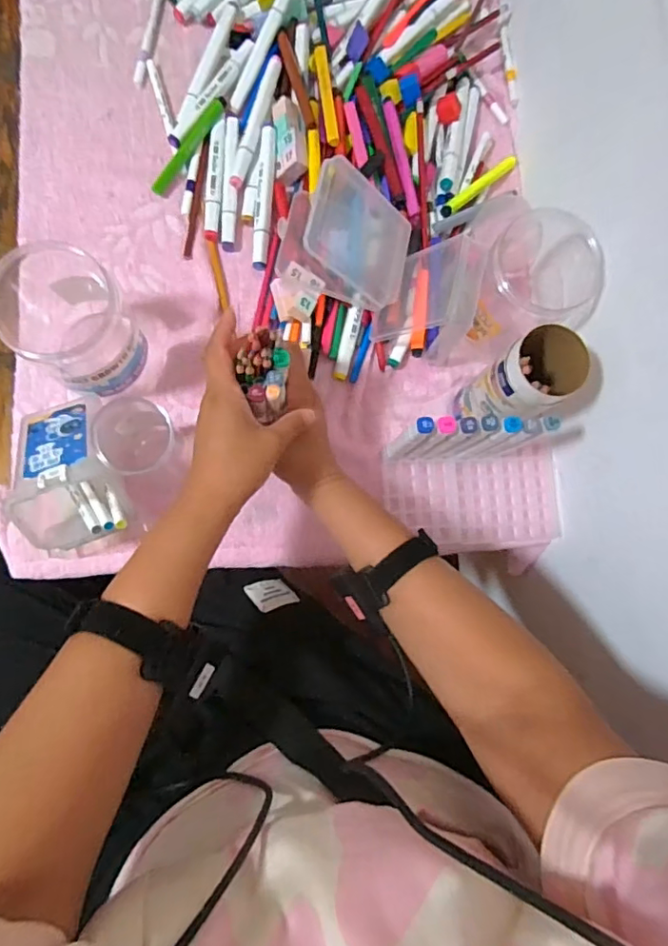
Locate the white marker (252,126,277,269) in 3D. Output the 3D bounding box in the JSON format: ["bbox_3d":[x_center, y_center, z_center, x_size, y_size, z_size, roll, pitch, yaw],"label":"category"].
[{"bbox_3d":[-0.075,-0.307,0.599,0.019,0.014,0.159,5,83,-5],"label":"white marker"}]

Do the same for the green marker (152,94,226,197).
[{"bbox_3d":[-0.159,-0.362,0.606,0.014,0.009,0.130,34,81,-1],"label":"green marker"}]

